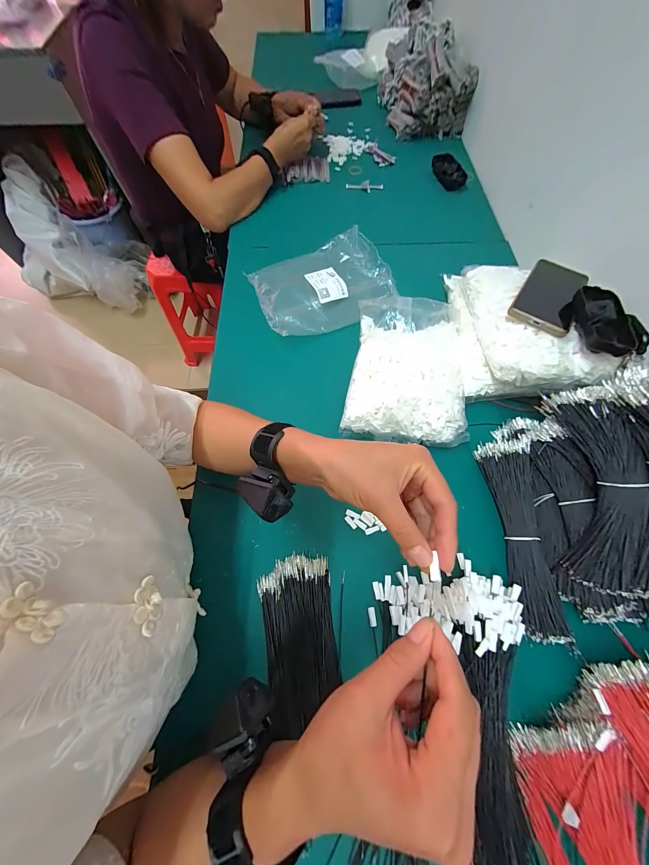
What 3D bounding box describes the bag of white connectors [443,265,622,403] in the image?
[{"bbox_3d":[0.295,-0.171,0.439,0.171,0.080,0.238,2,67,2],"label":"bag of white connectors"}]

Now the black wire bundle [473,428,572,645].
[{"bbox_3d":[0.252,0.109,0.367,0.062,0.048,0.262,1,67,1],"label":"black wire bundle"}]

